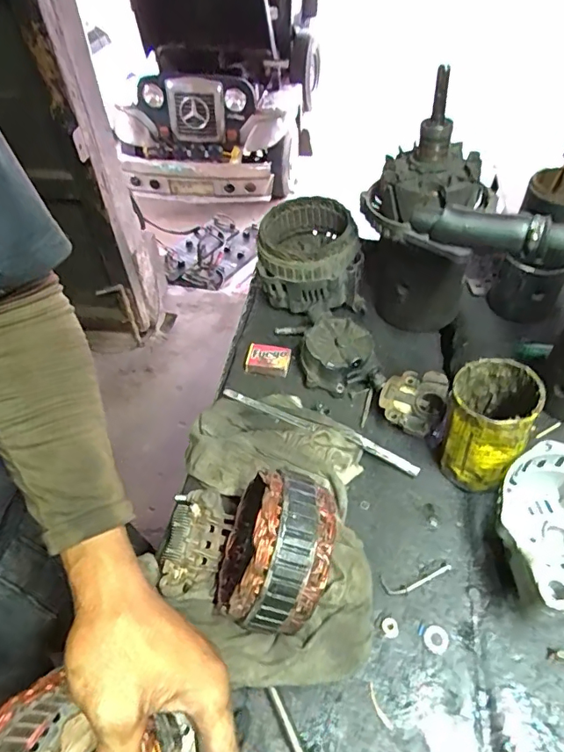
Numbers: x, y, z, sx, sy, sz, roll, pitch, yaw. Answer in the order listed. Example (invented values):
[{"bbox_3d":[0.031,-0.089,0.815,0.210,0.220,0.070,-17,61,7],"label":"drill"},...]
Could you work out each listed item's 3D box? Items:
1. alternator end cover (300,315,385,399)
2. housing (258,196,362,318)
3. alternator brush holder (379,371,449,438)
[{"bbox_3d":[0.069,-0.026,0.582,0.095,0.055,0.081,-1,49,4],"label":"alternator end cover"},{"bbox_3d":[0.036,-0.161,0.665,0.132,0.101,0.144,-3,49,3],"label":"housing"},{"bbox_3d":[0.144,0.029,0.539,0.065,0.036,0.071,22,54,22],"label":"alternator brush holder"}]

